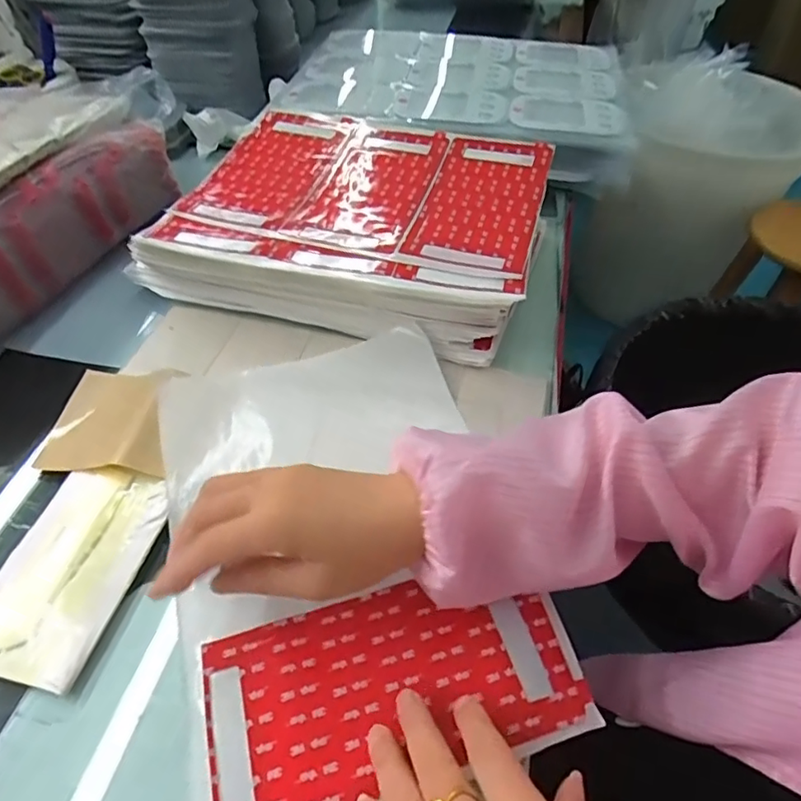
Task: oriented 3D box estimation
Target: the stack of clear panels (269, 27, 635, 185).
[{"bbox_3d":[0.075,-0.412,0.732,0.427,0.045,0.351,12,50,9],"label":"stack of clear panels"}]

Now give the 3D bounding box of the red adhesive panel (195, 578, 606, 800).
[{"bbox_3d":[-0.004,0.158,0.310,0.206,0.009,0.104,-13,52,-12],"label":"red adhesive panel"}]

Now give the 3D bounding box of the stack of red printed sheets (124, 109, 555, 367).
[{"bbox_3d":[-0.037,-0.173,0.531,0.316,0.067,0.254,12,51,8],"label":"stack of red printed sheets"}]

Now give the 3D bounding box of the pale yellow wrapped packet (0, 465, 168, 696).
[{"bbox_3d":[-0.204,0.100,0.347,0.078,0.006,0.131,13,51,9],"label":"pale yellow wrapped packet"}]

